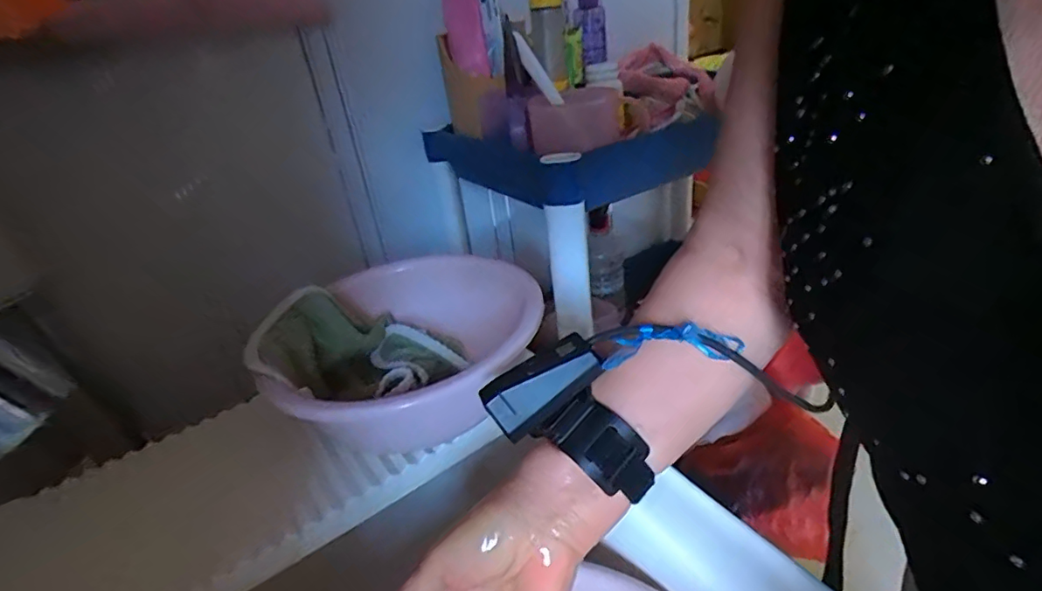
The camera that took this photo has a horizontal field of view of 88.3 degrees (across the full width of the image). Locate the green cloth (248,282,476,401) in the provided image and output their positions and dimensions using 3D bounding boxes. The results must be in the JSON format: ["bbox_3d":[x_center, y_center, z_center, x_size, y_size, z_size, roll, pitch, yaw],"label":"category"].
[{"bbox_3d":[-0.130,0.040,0.446,0.162,0.071,0.124,-13,29,-9],"label":"green cloth"}]

